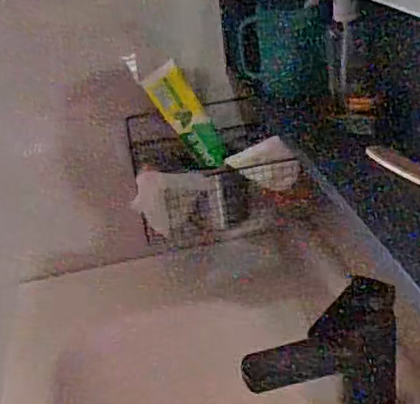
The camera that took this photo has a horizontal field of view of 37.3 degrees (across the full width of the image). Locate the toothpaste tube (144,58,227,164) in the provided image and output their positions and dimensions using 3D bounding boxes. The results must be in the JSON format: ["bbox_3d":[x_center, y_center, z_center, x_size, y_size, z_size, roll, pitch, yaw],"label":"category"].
[{"bbox_3d":[-0.032,-0.116,0.871,0.055,0.160,0.033,-34,-11,11],"label":"toothpaste tube"}]

